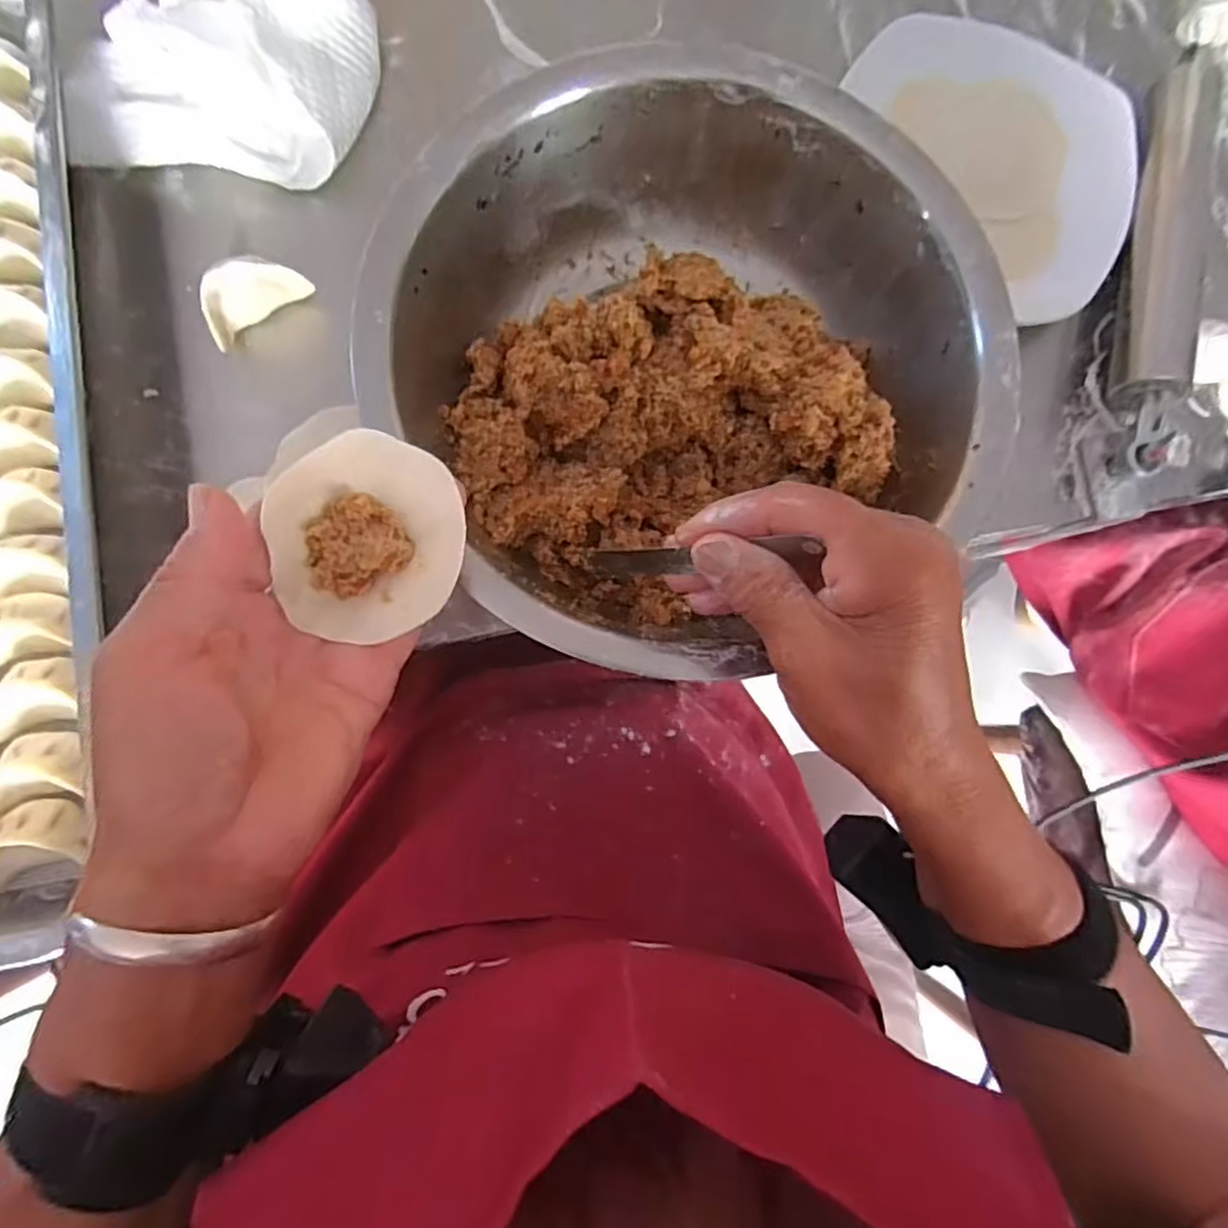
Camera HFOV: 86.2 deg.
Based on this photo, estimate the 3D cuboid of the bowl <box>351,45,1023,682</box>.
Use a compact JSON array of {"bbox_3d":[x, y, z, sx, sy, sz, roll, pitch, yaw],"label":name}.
[{"bbox_3d":[0.031,-0.118,0.325,0.268,0.088,0.261,1,83,-5],"label":"bowl"}]

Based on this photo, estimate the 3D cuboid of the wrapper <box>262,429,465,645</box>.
[{"bbox_3d":[-0.089,-0.028,0.238,0.062,0.022,0.071,8,82,-4],"label":"wrapper"}]

